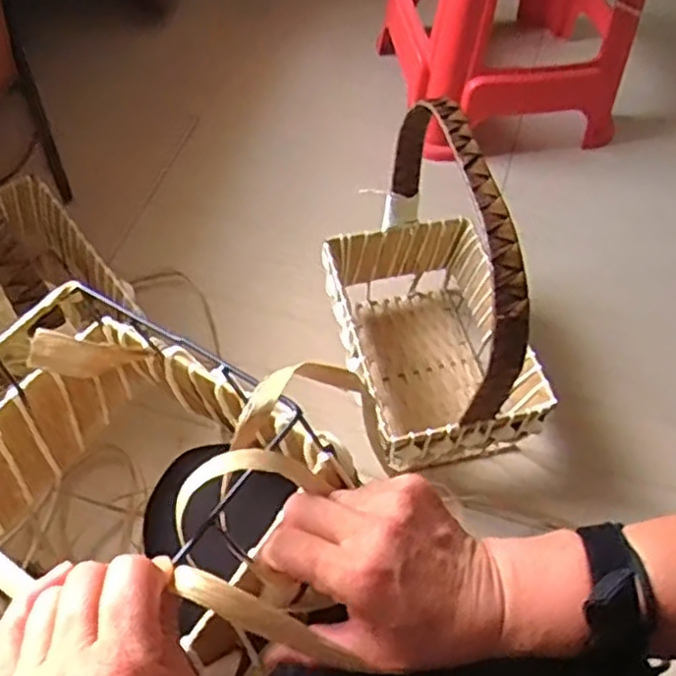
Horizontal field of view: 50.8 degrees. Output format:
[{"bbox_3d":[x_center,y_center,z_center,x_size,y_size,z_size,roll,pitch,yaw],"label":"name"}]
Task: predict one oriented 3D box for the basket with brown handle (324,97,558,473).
[{"bbox_3d":[0.123,-0.065,0.916,0.233,0.416,0.376,-11,56,-7],"label":"basket with brown handle"}]

